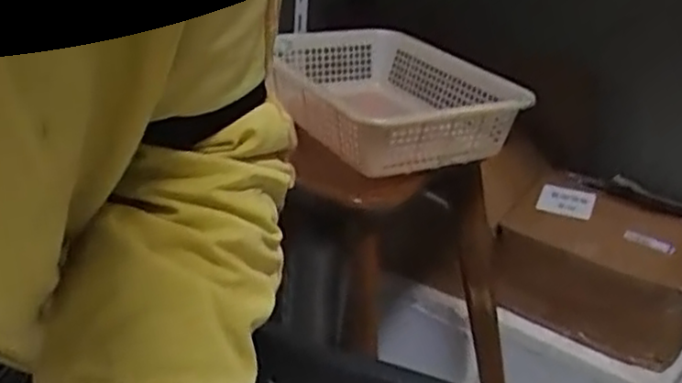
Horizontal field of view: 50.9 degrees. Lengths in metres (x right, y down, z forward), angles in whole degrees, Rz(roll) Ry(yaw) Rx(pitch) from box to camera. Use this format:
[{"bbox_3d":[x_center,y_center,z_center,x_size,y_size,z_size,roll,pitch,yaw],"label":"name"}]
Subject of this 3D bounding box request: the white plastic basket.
[{"bbox_3d":[0.058,-0.120,0.909,0.202,0.090,0.319,-7,26,-20],"label":"white plastic basket"}]

